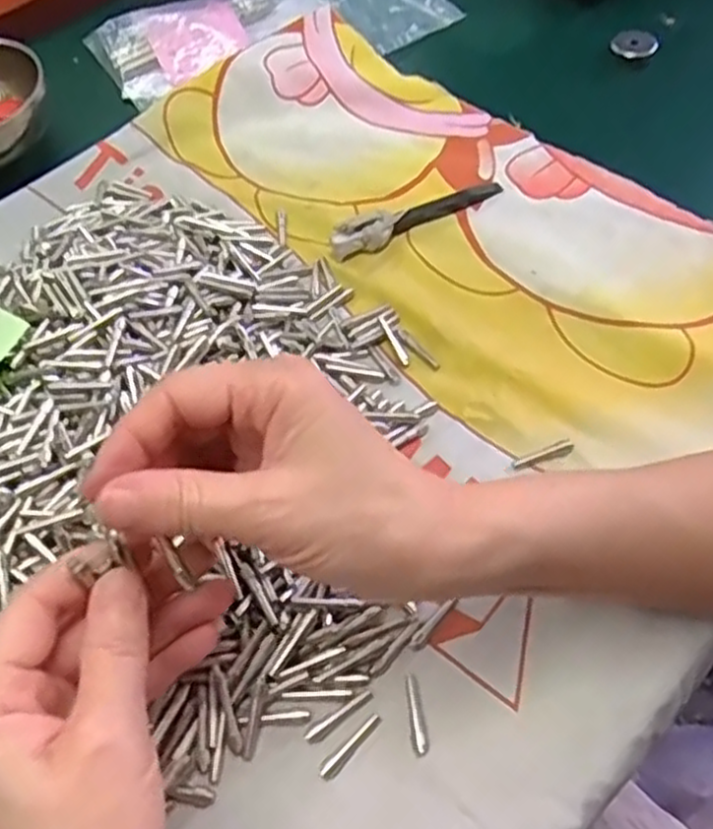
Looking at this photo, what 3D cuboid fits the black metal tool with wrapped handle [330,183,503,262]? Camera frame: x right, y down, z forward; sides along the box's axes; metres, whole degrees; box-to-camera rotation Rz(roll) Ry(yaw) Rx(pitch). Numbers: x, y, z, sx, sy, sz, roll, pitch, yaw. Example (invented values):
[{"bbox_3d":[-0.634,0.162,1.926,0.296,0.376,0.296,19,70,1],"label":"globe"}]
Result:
[{"bbox_3d":[0.034,-0.115,0.429,0.106,0.017,0.015,-28,59,-15],"label":"black metal tool with wrapped handle"}]

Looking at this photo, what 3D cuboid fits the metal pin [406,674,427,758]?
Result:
[{"bbox_3d":[0.022,0.113,0.288,0.005,0.004,0.030,-6,56,-1],"label":"metal pin"}]

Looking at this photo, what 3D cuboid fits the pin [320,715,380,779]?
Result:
[{"bbox_3d":[-0.002,0.123,0.282,0.006,0.004,0.029,39,67,25],"label":"pin"}]

